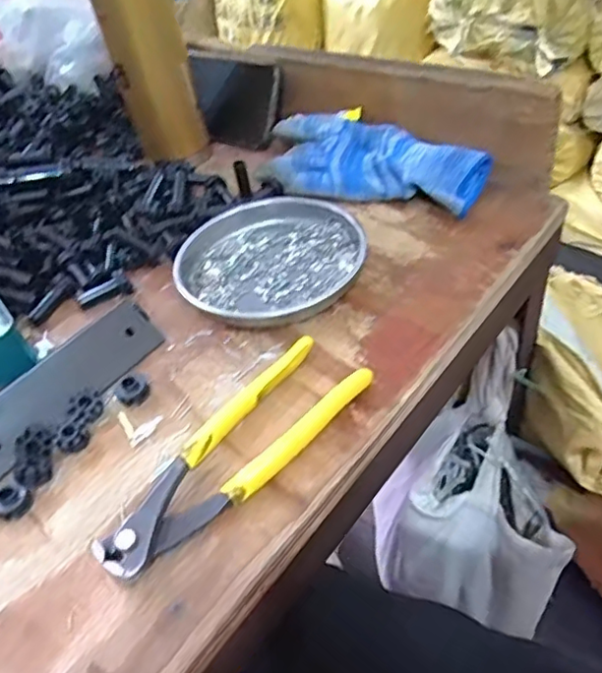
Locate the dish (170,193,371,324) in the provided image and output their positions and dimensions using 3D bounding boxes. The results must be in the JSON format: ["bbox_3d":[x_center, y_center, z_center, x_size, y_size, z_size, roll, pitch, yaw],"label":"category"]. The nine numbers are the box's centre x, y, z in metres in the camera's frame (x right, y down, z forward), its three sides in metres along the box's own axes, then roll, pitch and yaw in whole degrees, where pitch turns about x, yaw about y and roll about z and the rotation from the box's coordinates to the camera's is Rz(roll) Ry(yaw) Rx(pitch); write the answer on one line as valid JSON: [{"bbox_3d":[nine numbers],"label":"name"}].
[{"bbox_3d":[-0.024,-0.057,0.433,0.127,0.024,0.116,-5,44,4],"label":"dish"}]

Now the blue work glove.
[{"bbox_3d":[0.053,-0.136,0.493,0.180,0.045,0.072,13,48,22],"label":"blue work glove"}]

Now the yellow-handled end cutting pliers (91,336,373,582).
[{"bbox_3d":[-0.034,0.060,0.324,0.049,0.016,0.163,30,55,33],"label":"yellow-handled end cutting pliers"}]

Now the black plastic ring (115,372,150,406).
[{"bbox_3d":[-0.100,0.030,0.367,0.017,0.012,0.016,-5,44,4],"label":"black plastic ring"}]

